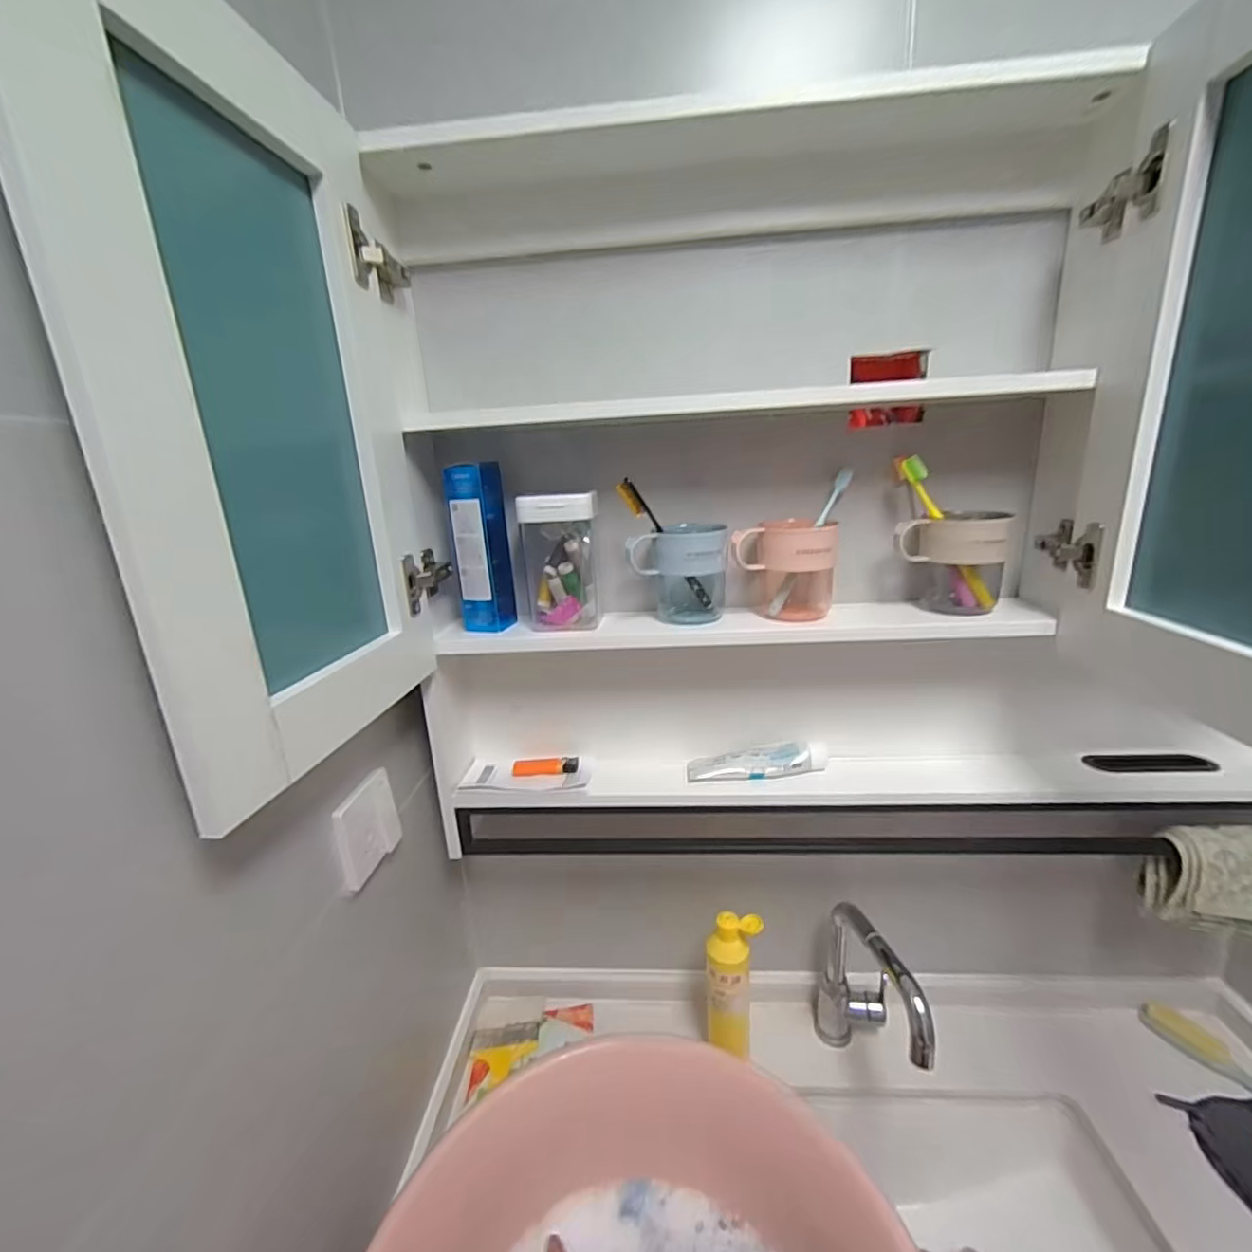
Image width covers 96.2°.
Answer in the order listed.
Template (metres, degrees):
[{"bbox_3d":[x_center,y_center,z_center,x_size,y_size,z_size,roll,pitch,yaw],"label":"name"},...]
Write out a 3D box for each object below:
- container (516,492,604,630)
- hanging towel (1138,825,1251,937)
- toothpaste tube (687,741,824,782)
[{"bbox_3d":[-0.071,-0.071,0.627,0.082,0.150,0.056,-5,16,-7],"label":"container"},{"bbox_3d":[0.672,0.286,0.625,0.136,0.108,0.059,2,17,17],"label":"hanging towel"},{"bbox_3d":[0.160,0.164,0.680,0.168,0.032,0.038,-4,16,-3],"label":"toothpaste tube"}]

